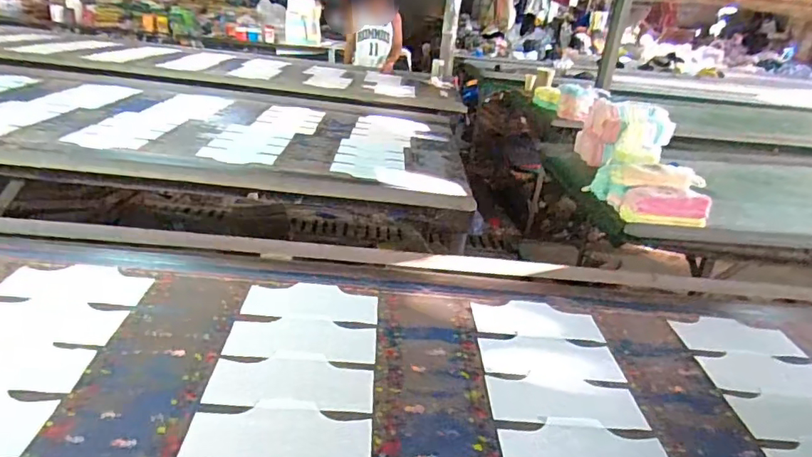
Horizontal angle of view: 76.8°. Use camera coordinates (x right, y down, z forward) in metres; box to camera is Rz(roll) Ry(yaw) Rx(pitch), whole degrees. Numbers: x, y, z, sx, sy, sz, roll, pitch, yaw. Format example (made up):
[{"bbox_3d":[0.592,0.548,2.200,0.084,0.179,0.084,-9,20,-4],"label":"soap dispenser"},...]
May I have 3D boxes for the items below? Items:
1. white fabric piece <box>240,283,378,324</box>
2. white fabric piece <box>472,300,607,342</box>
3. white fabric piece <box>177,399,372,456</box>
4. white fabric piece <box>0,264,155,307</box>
[{"bbox_3d":[-0.207,0.160,1.150,0.286,0.006,0.141,5,27,-3],"label":"white fabric piece"},{"bbox_3d":[0.298,0.207,1.183,0.289,0.011,0.140,4,27,-6],"label":"white fabric piece"},{"bbox_3d":[-0.199,0.324,0.813,0.284,0.009,0.128,5,27,-4],"label":"white fabric piece"},{"bbox_3d":[-0.706,0.120,1.110,0.291,0.011,0.141,6,27,-2],"label":"white fabric piece"}]

